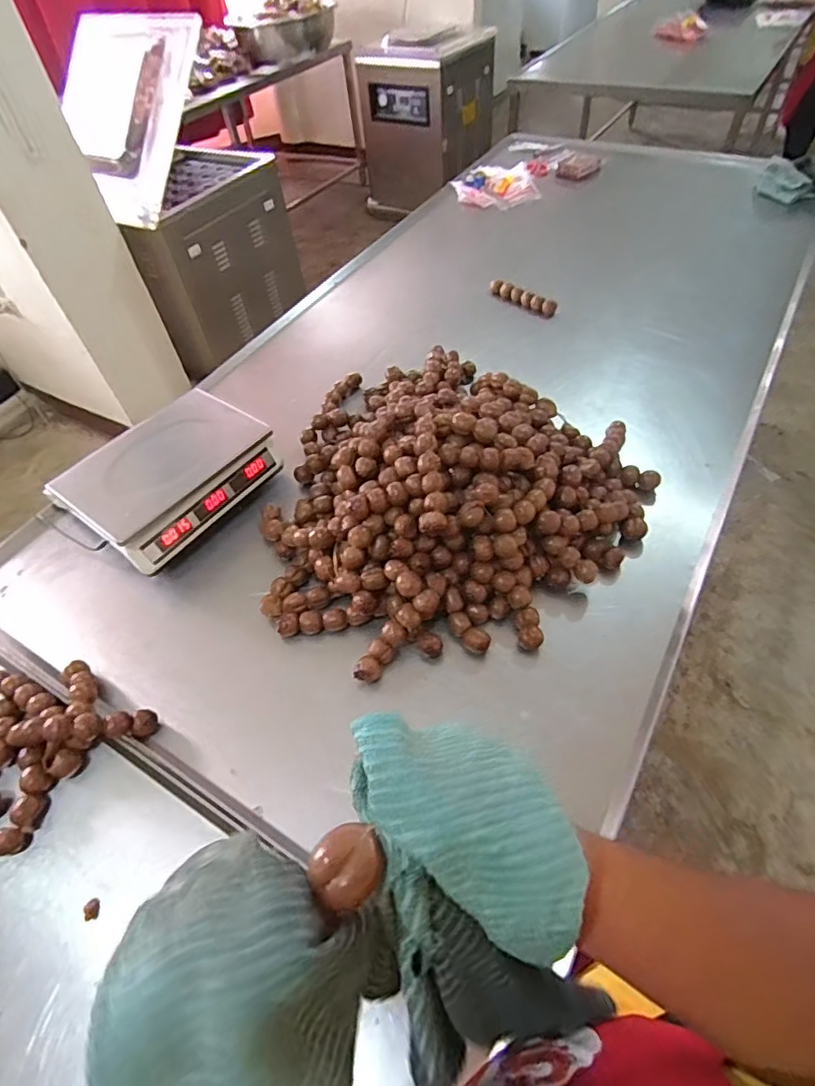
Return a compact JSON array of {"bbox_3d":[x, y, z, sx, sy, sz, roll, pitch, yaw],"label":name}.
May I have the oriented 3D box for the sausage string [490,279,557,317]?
[{"bbox_3d":[0.281,-0.601,1.349,0.032,0.028,0.180,-39,58,-23],"label":"sausage string"}]

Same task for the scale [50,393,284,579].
[{"bbox_3d":[-0.424,-0.118,0.990,0.251,0.121,0.331,30,60,25],"label":"scale"}]

